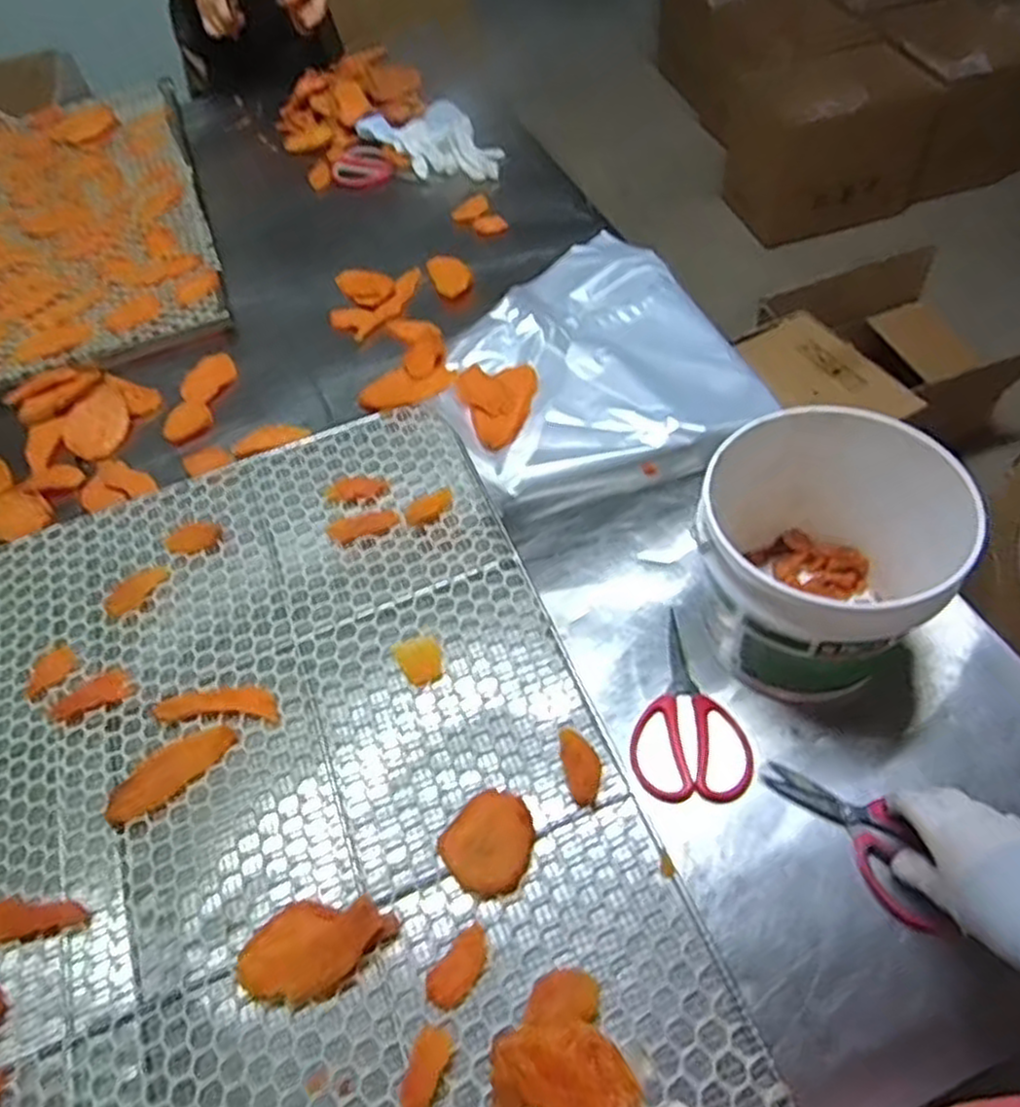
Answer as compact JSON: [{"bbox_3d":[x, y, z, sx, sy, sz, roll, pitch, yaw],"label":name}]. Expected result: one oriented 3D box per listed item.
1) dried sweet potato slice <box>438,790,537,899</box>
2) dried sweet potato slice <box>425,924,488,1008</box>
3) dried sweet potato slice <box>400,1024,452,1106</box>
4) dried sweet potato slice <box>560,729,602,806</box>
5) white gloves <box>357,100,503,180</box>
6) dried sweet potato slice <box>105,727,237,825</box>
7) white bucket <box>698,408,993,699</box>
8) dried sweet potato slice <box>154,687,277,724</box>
[{"bbox_3d":[-0.015,0.233,0.610,0.069,0.018,0.077,26,63,20],"label":"dried sweet potato slice"},{"bbox_3d":[-0.037,0.311,0.564,0.030,0.005,0.059,33,65,23],"label":"dried sweet potato slice"},{"bbox_3d":[-0.063,0.370,0.523,0.026,0.004,0.072,16,60,15],"label":"dried sweet potato slice"},{"bbox_3d":[0.061,0.180,0.638,0.030,0.015,0.062,-15,57,-4],"label":"dried sweet potato slice"},{"bbox_3d":[-0.119,-0.667,1.214,0.258,0.045,0.131,36,67,25],"label":"white gloves"},{"bbox_3d":[-0.305,0.195,0.676,0.120,0.004,0.045,-34,60,-16],"label":"dried sweet potato slice"},{"bbox_3d":[0.257,0.009,0.645,0.184,0.187,0.186,-2,57,4],"label":"white bucket"},{"bbox_3d":[-0.273,0.142,0.704,0.120,0.006,0.032,1,57,6],"label":"dried sweet potato slice"}]

